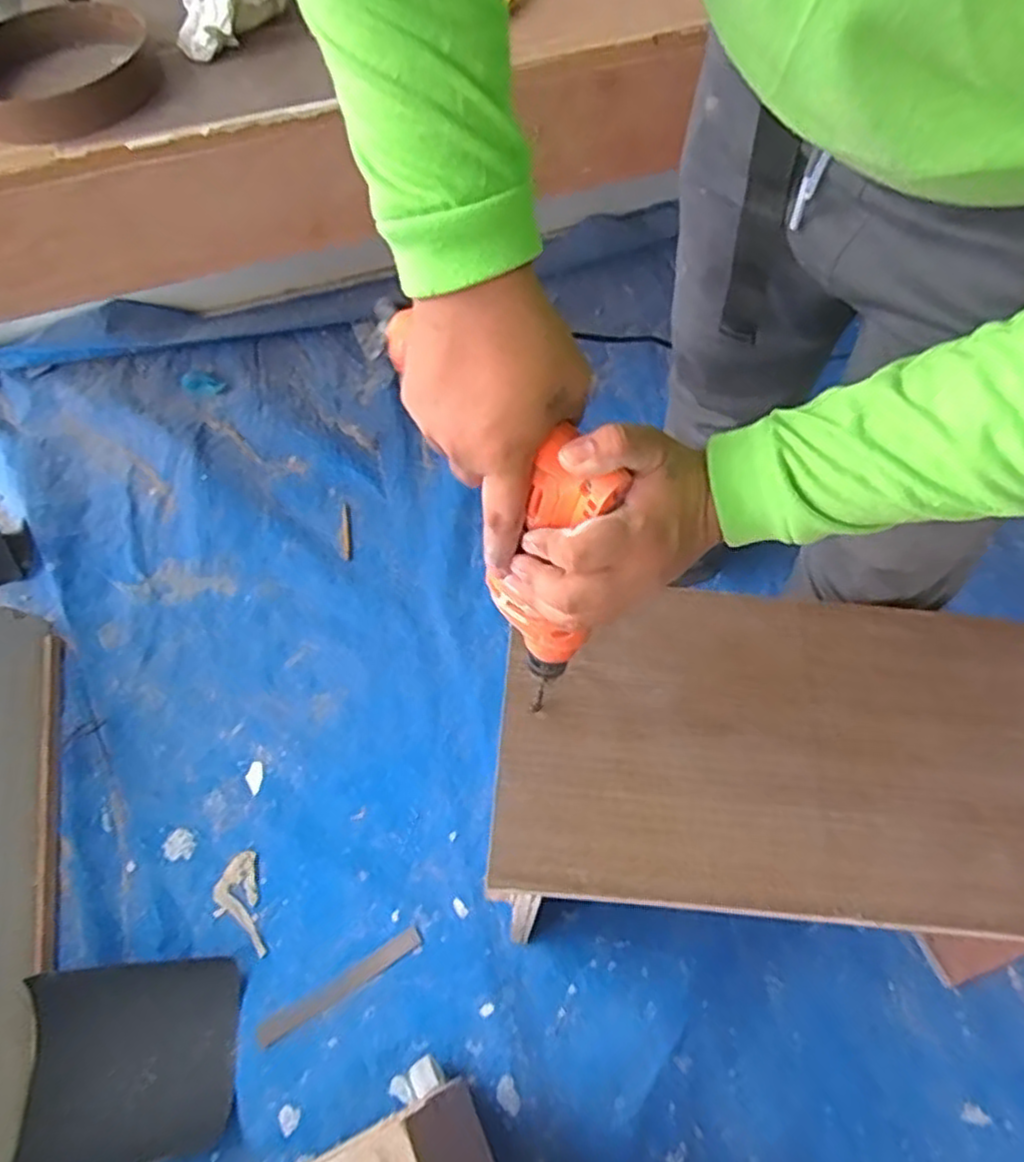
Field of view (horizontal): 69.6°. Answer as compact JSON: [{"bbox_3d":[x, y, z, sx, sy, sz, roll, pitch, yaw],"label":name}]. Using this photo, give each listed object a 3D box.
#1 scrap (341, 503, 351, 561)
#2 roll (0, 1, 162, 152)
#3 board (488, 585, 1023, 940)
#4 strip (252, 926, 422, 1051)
[{"bbox_3d":[-0.271,-0.080,1.199,0.014,0.006,0.109,-8,58,-3],"label":"scrap"},{"bbox_3d":[-0.444,-0.498,0.718,0.179,0.035,0.210,-22,61,-9],"label":"roll"},{"bbox_3d":[0.335,0.132,0.568,0.676,0.021,0.260,2,58,-1],"label":"board"},{"bbox_3d":[-0.202,0.479,0.870,0.207,0.005,0.025,-29,69,-11],"label":"strip"}]

